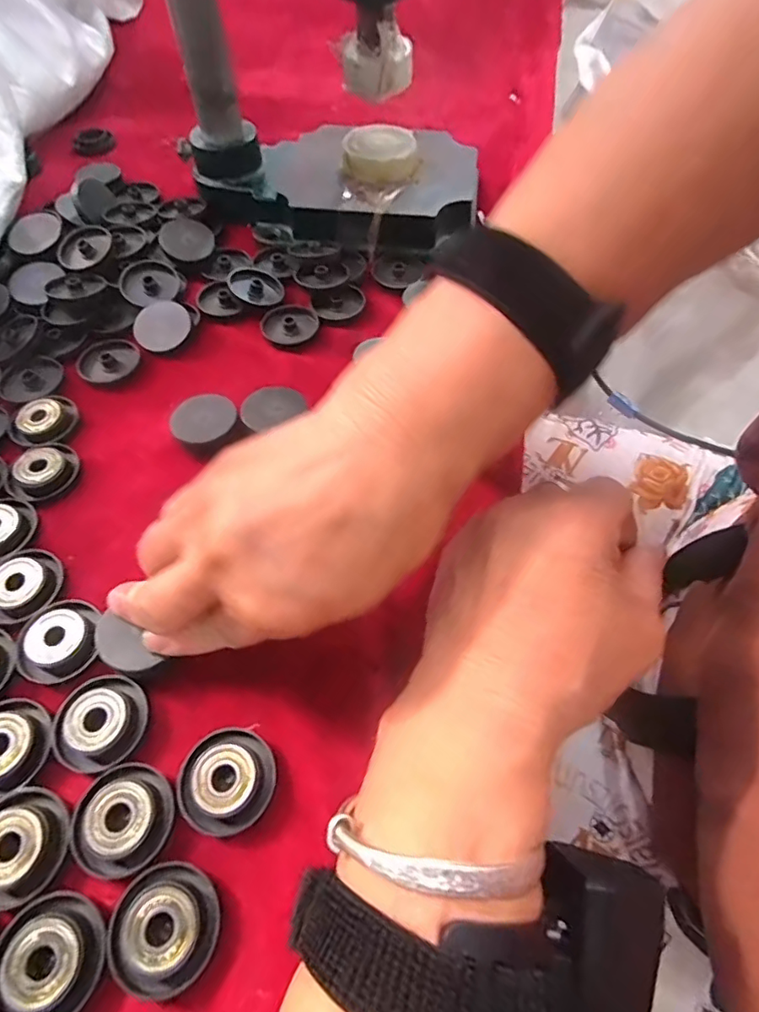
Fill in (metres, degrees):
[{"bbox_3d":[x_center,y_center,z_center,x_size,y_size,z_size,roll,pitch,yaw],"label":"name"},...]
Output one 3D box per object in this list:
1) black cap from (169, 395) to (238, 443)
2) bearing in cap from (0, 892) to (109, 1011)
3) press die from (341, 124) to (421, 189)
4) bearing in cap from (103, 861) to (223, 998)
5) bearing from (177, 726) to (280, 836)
[{"bbox_3d":[-0.087,-0.040,0.270,0.032,0.015,0.027,-30,62,-18],"label":"black cap"},{"bbox_3d":[-0.101,0.136,0.159,0.032,0.006,0.033,0,57,0],"label":"bearing in cap"},{"bbox_3d":[0.001,-0.230,0.353,0.047,0.021,0.052,1,57,1],"label":"press die"},{"bbox_3d":[-0.067,0.130,0.165,0.033,0.008,0.031,0,57,0],"label":"bearing in cap"},{"bbox_3d":[-0.053,0.096,0.187,0.031,0.008,0.032,0,57,0],"label":"bearing"}]

